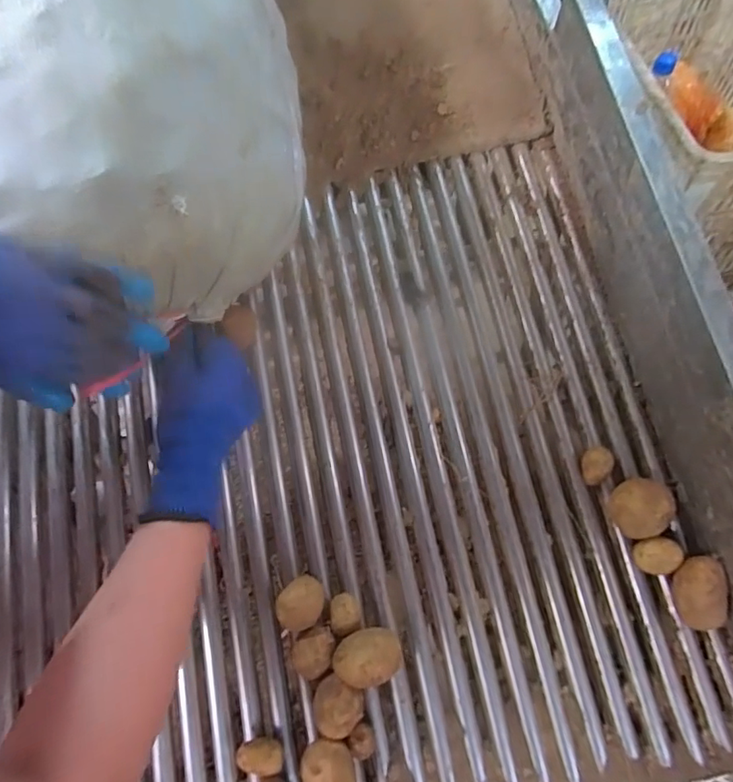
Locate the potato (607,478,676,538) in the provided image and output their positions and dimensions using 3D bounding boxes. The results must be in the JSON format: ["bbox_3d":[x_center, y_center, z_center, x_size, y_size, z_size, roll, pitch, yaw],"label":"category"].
[{"bbox_3d":[0.247,0.108,0.461,0.048,0.045,0.049,-1,63,2],"label":"potato"}]

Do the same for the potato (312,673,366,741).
[{"bbox_3d":[-0.024,0.268,0.429,0.041,0.042,0.040,-1,63,2],"label":"potato"}]

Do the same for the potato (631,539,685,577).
[{"bbox_3d":[0.262,0.151,0.460,0.035,0.031,0.029,-10,63,-2],"label":"potato"}]

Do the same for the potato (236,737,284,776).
[{"bbox_3d":[-0.088,0.308,0.430,0.037,0.033,0.025,1,63,3],"label":"potato"}]

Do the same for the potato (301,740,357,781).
[{"bbox_3d":[-0.029,0.313,0.412,0.039,0.048,0.051,-16,63,-5],"label":"potato"}]

